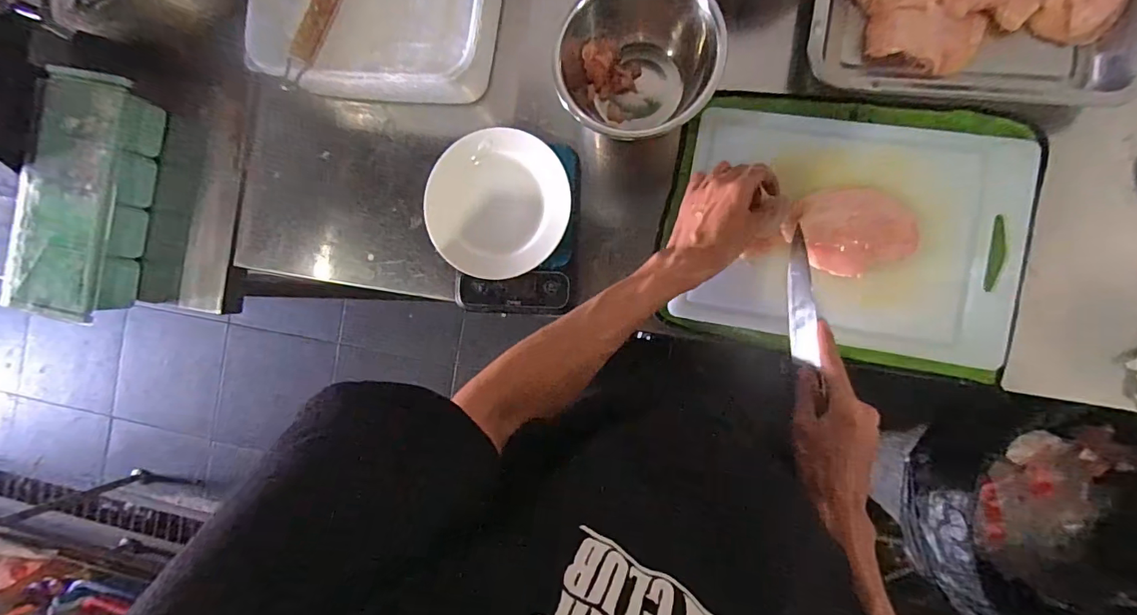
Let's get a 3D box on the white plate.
[{"bbox_3d":[-0.082,-0.118,0.557,0.163,0.014,0.163,0,90,9],"label":"white plate"}]

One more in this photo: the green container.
[{"bbox_3d":[-0.632,-0.142,0.639,0.130,0.080,0.304,10,91,9],"label":"green container"}]

